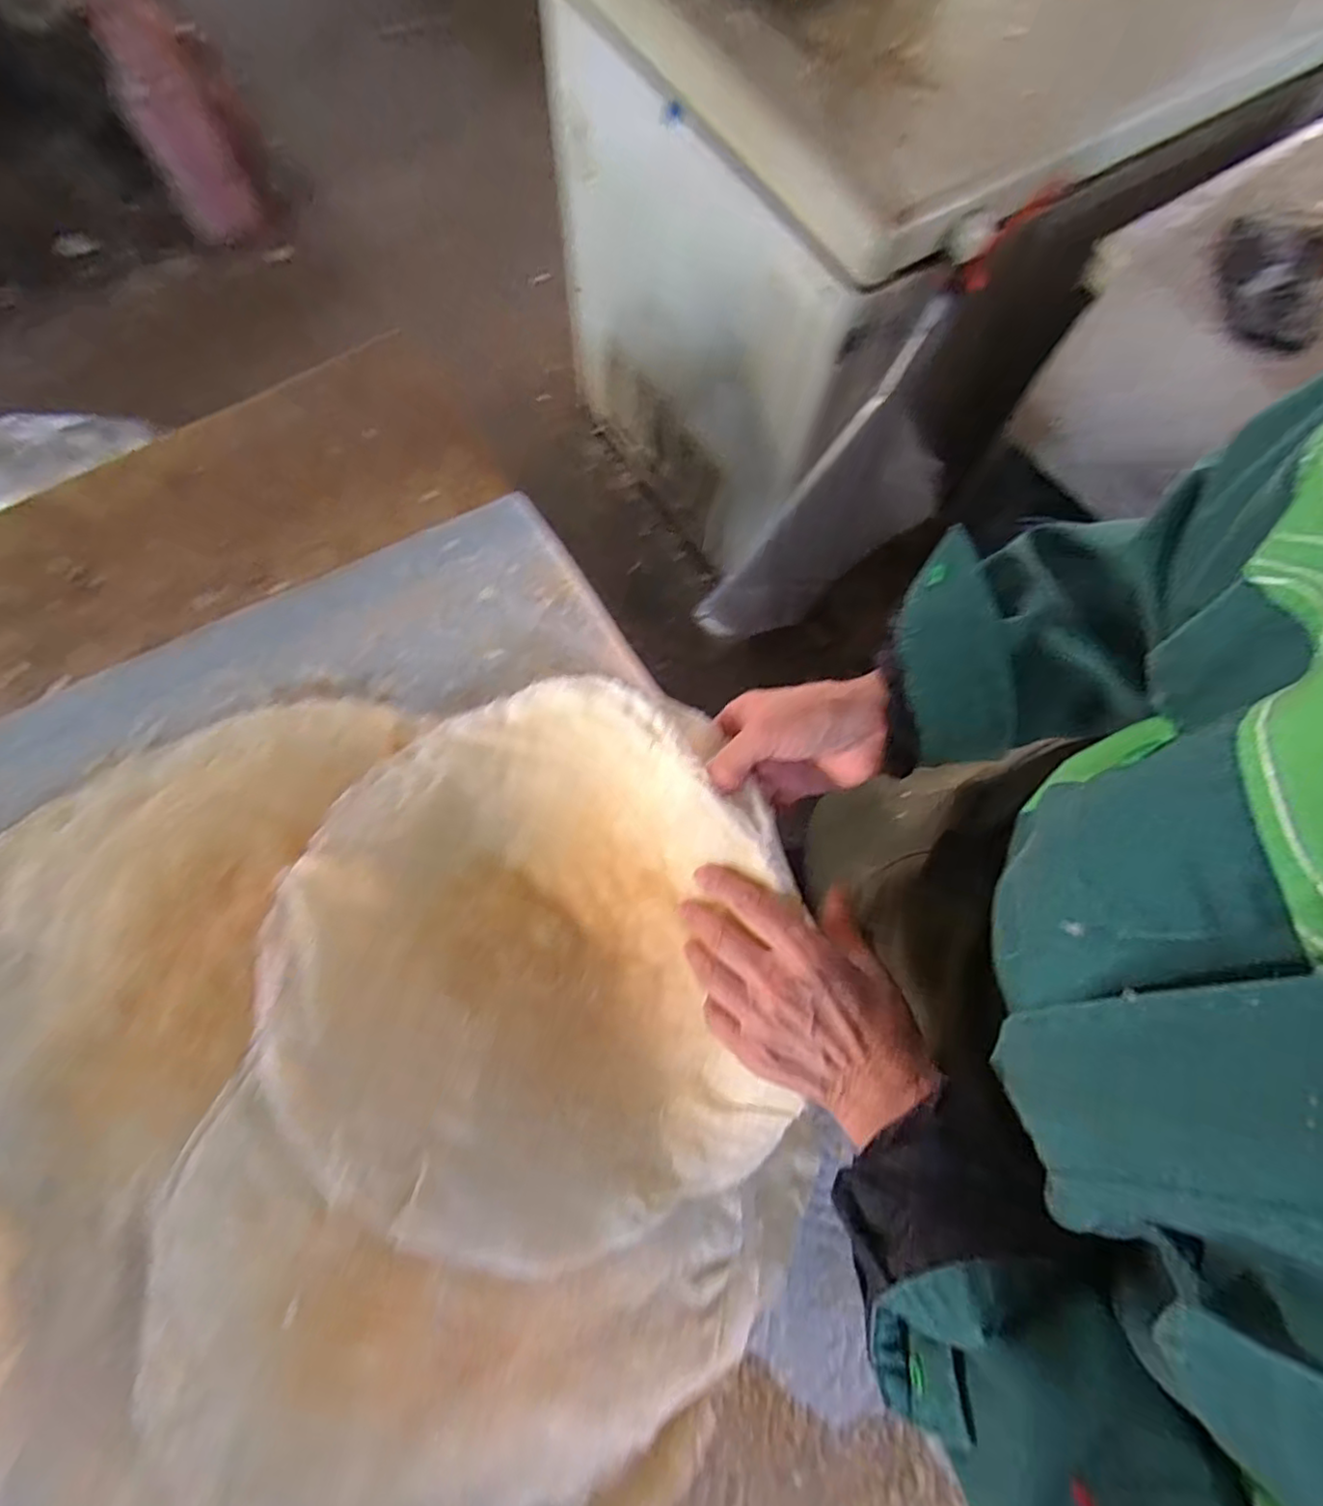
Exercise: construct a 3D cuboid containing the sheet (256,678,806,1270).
[{"bbox_3d":[-0.091,0.123,0.413,0.312,0.125,0.342,0,68,0],"label":"sheet"}]

